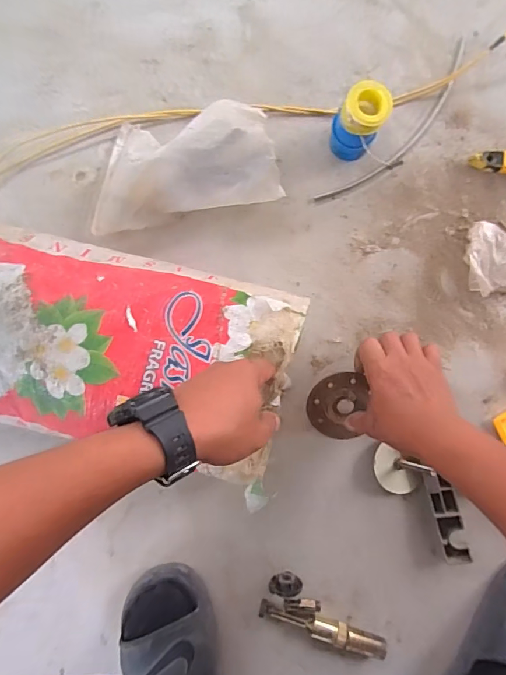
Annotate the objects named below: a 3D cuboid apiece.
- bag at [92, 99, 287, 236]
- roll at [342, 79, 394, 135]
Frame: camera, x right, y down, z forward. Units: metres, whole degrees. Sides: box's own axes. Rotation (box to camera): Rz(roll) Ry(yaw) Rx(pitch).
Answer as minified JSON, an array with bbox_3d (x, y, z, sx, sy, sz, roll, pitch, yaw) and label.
[{"bbox_3d":[-0.090,-0.219,0.532,0.230,0.084,0.139,-10,84,0],"label":"bag"},{"bbox_3d":[0.130,-0.262,0.497,0.052,0.033,0.049,0,85,1],"label":"roll"}]

